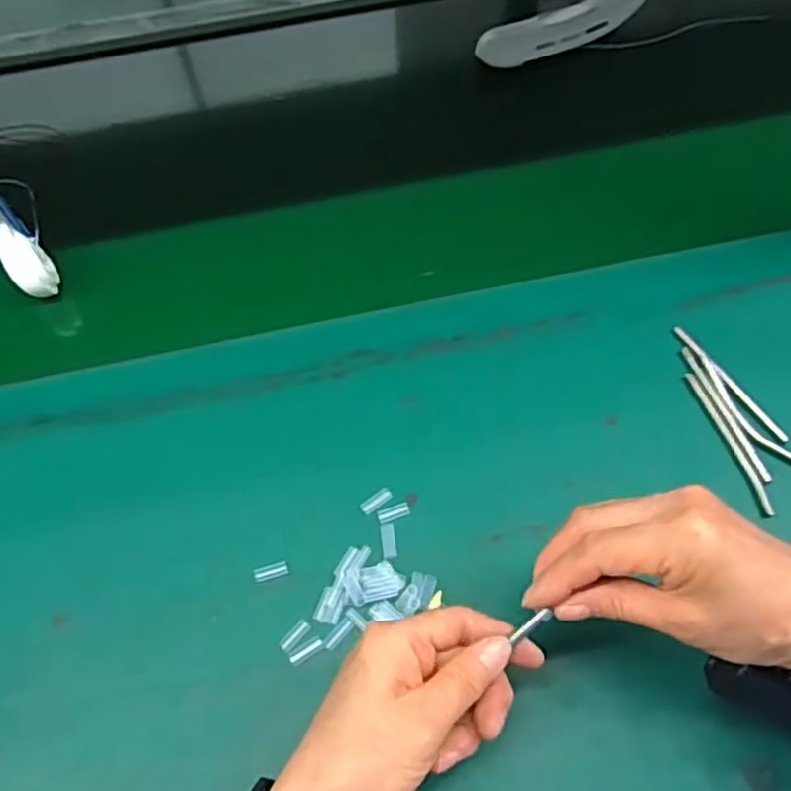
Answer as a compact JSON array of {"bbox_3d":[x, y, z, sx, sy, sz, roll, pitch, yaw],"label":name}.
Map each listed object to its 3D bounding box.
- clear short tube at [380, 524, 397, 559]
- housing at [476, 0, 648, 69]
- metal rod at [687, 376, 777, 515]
[{"bbox_3d":[-0.004,0.090,0.443,0.009,0.004,0.022,-9,61,-2],"label":"clear short tube"},{"bbox_3d":[0.173,-0.366,0.679,0.205,0.054,0.042,-31,64,-13],"label":"housing"},{"bbox_3d":[0.218,0.029,0.465,0.007,0.004,0.106,-16,61,-6],"label":"metal rod"}]

